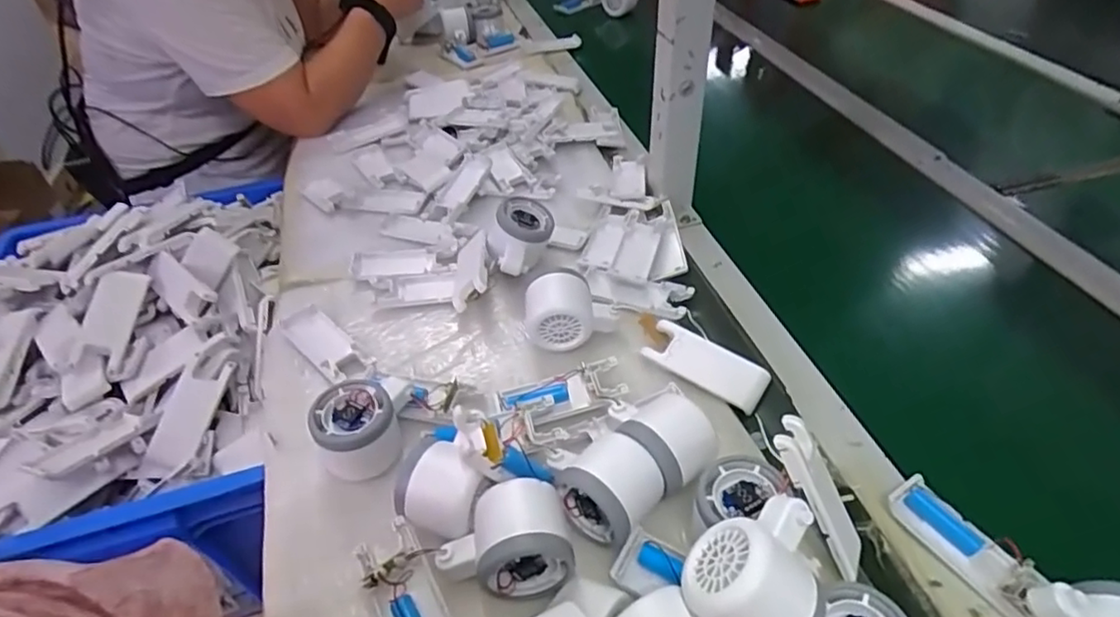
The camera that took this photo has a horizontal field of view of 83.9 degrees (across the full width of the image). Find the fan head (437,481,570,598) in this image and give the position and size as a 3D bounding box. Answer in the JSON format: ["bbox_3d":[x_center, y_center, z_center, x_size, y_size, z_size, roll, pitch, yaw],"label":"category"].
[{"bbox_3d":[-0.036,0.147,0.388,0.083,0.055,0.053,-10,44,-7],"label":"fan head"}]

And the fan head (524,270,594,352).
[{"bbox_3d":[-0.002,0.000,0.547,0.059,0.054,0.050,-3,43,0],"label":"fan head"}]

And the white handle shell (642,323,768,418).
[{"bbox_3d":[0.121,0.047,0.521,0.102,0.015,0.039,29,86,25],"label":"white handle shell"}]

